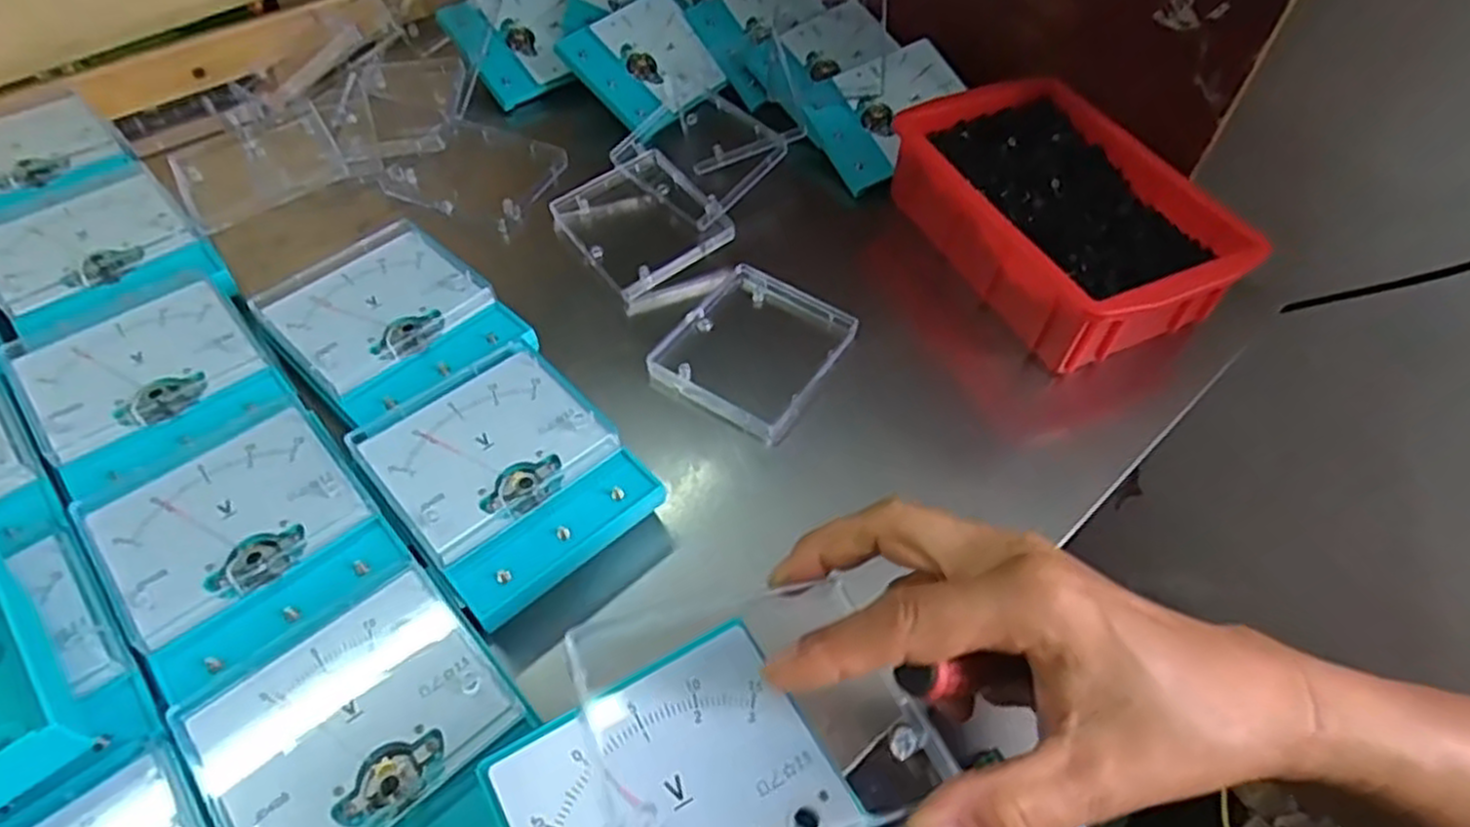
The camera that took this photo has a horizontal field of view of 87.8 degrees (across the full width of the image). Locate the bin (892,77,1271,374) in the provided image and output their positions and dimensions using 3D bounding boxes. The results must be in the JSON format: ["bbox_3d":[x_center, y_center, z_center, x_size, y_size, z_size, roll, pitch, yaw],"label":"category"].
[{"bbox_3d":[0.198,-0.127,0.481,0.127,0.063,0.195,-18,57,-16],"label":"bin"}]

